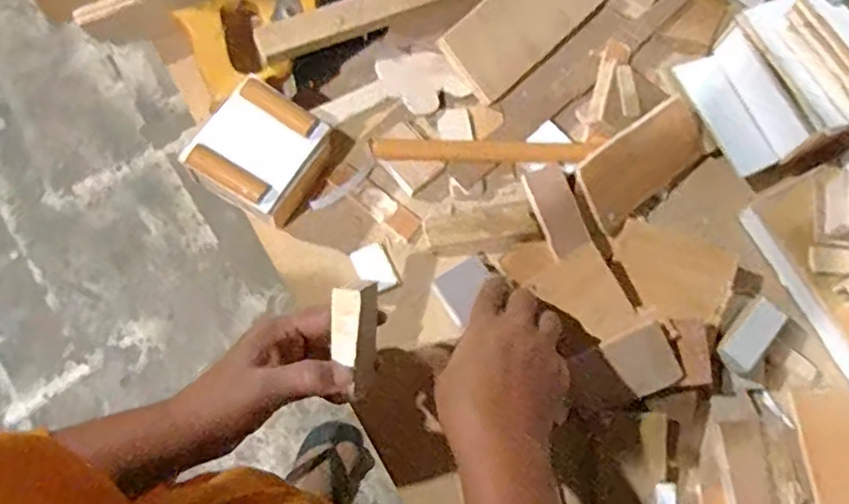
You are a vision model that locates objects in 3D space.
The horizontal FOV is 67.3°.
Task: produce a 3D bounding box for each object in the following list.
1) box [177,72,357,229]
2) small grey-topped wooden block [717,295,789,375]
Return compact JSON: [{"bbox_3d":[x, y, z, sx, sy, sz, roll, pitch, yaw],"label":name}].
[{"bbox_3d":[-0.129,-0.079,0.518,0.087,0.060,0.099,31,74,7],"label":"box"},{"bbox_3d":[0.256,0.064,0.498,0.029,0.012,0.065,44,76,10],"label":"small grey-topped wooden block"}]

